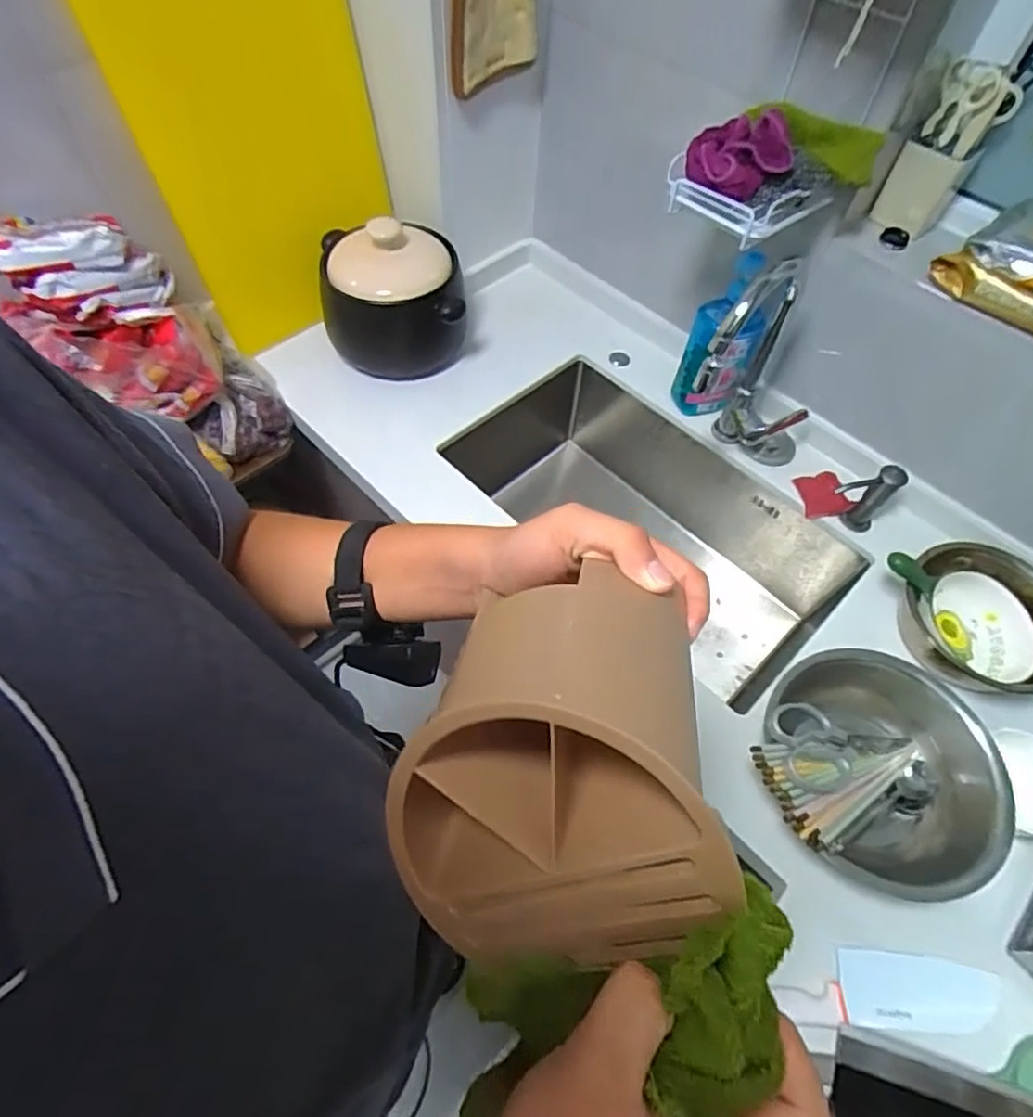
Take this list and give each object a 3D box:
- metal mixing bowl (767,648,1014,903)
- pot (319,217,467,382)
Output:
[{"bbox_3d":[0.406,0.234,0.694,0.243,0.107,0.253,1,58,-2],"label":"metal mixing bowl"},{"bbox_3d":[-0.200,-0.424,0.995,0.223,0.195,0.182,-5,58,-6],"label":"pot"}]

